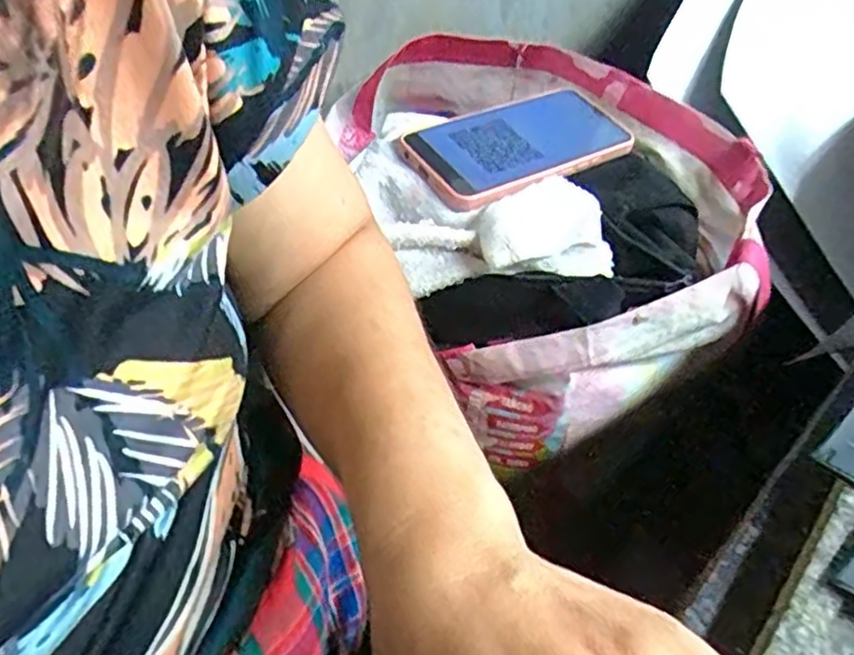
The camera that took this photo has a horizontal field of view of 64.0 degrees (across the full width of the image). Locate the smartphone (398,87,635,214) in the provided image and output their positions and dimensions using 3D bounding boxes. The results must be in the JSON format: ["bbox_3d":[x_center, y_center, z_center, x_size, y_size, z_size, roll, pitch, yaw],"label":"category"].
[{"bbox_3d":[0.066,-0.130,0.478,0.165,0.009,0.082,-27,62,-28],"label":"smartphone"}]

